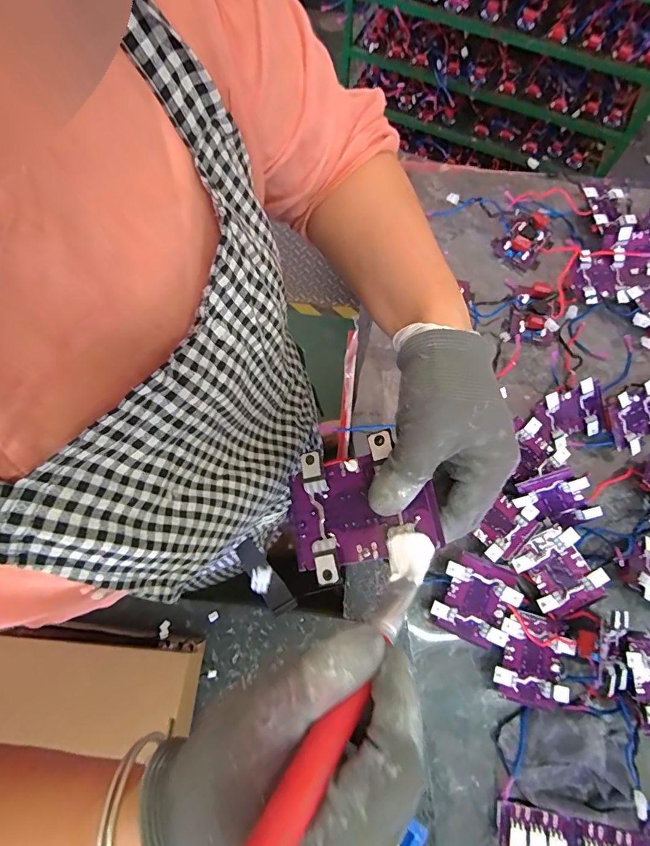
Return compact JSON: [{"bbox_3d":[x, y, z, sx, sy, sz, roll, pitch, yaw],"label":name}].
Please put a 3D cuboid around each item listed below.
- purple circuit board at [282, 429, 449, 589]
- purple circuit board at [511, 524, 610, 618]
[{"bbox_3d":[0.017,0.052,0.270,0.097,0.011,0.077,-25,66,21],"label":"purple circuit board"},{"bbox_3d":[0.289,0.184,0.524,0.084,0.013,0.091,-32,74,5],"label":"purple circuit board"}]

